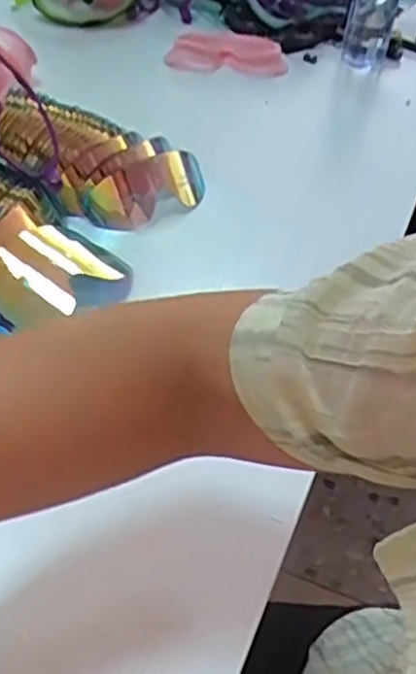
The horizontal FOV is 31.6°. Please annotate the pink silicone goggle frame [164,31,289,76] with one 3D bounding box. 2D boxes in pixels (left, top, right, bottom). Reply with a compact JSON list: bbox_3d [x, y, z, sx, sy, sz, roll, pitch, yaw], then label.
[{"bbox_3d":[0.024,-0.361,0.924,0.147,0.053,0.054,-12,46,-19],"label":"pink silicone goggle frame"}]

